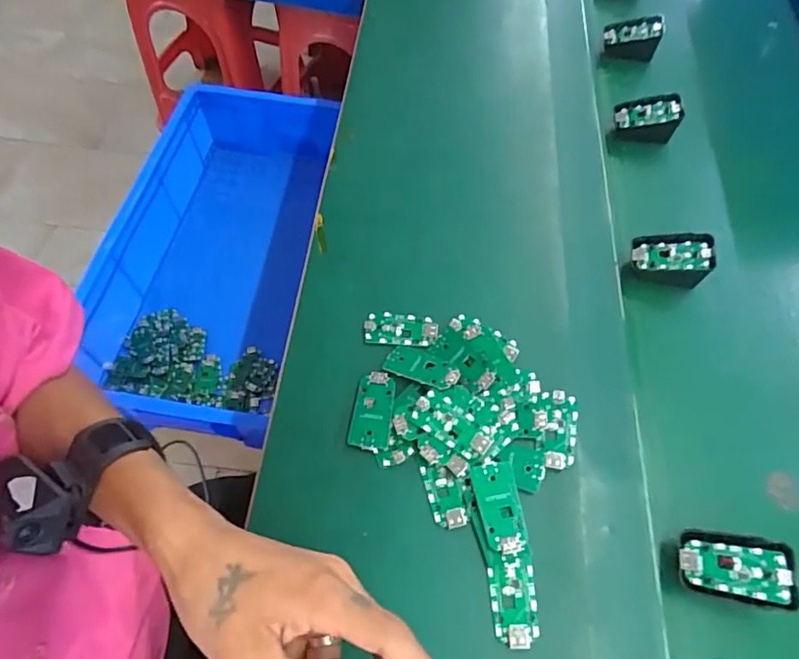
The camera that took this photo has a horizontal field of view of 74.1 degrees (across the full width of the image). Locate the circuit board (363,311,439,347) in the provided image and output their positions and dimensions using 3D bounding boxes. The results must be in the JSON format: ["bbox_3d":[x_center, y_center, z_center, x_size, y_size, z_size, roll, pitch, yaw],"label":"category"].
[{"bbox_3d":[0.002,0.000,0.471,0.064,0.004,0.031,2,59,5],"label":"circuit board"}]

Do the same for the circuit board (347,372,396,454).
[{"bbox_3d":[-0.021,0.066,0.430,0.032,0.007,0.062,8,61,4],"label":"circuit board"}]

